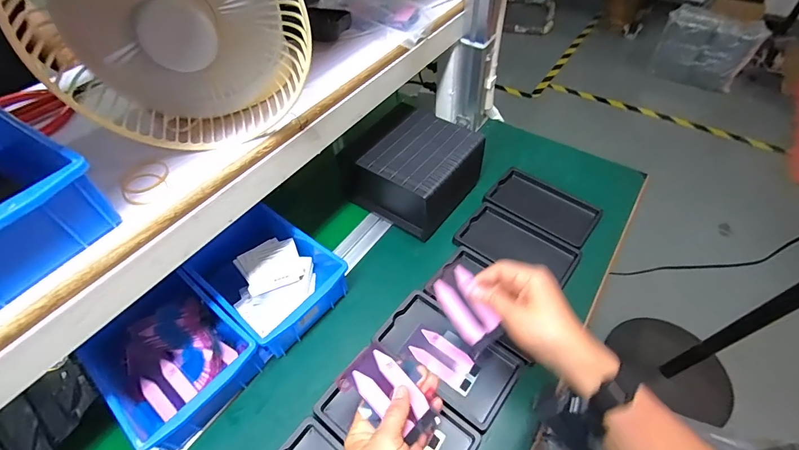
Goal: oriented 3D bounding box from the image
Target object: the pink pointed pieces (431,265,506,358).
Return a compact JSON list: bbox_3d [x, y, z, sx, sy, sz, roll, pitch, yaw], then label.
[{"bbox_3d":[0.073,0.089,0.410,0.044,0.006,0.084,-32,77,-2],"label":"pink pointed pieces"}]

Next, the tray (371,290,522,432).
[{"bbox_3d":[0.057,0.154,0.460,0.156,0.019,0.093,35,60,27],"label":"tray"}]

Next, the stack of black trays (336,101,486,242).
[{"bbox_3d":[0.022,-0.088,0.603,0.168,0.103,0.161,28,57,23],"label":"stack of black trays"}]

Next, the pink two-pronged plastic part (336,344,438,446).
[{"bbox_3d":[-0.008,0.161,0.360,0.095,0.010,0.052,47,62,5],"label":"pink two-pronged plastic part"}]

